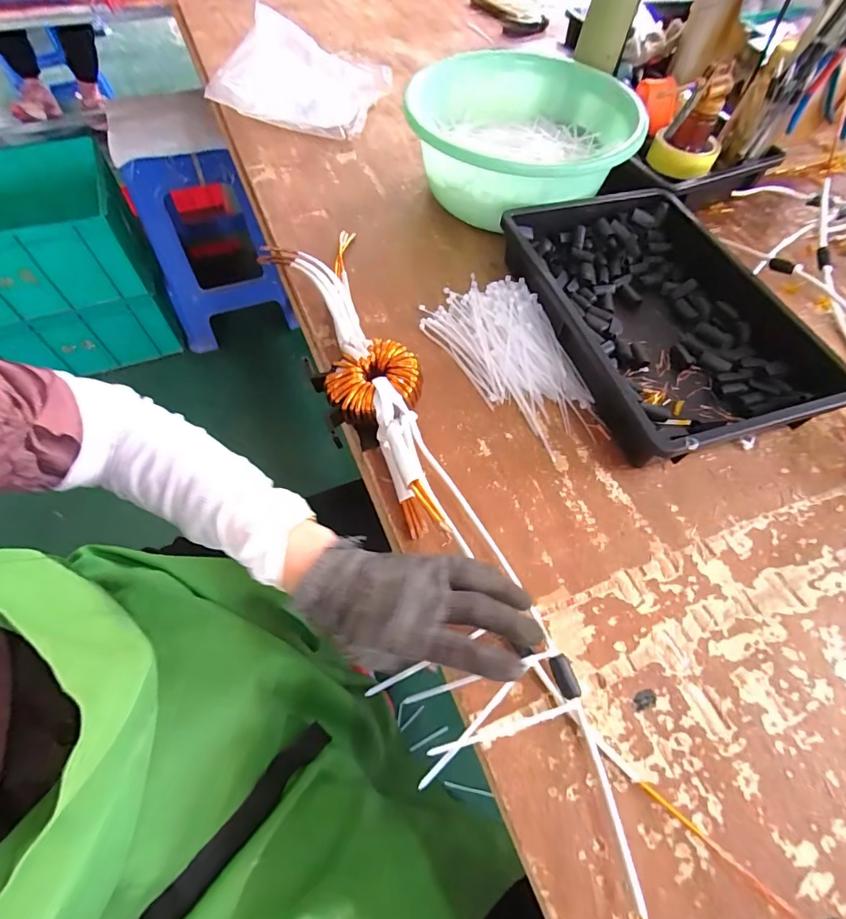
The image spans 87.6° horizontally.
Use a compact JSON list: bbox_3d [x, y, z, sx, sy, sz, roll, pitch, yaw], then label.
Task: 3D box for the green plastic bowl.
[{"bbox_3d":[0.144,-0.422,0.618,0.261,0.127,0.300,26,61,12],"label":"green plastic bowl"}]

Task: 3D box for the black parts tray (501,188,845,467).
[{"bbox_3d":[0.272,-0.173,0.514,0.262,0.067,0.364,-14,61,-11],"label":"black parts tray"}]

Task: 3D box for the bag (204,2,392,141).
[{"bbox_3d":[-0.196,-0.634,0.721,0.261,0.088,0.183,3,59,-1],"label":"bag"}]

